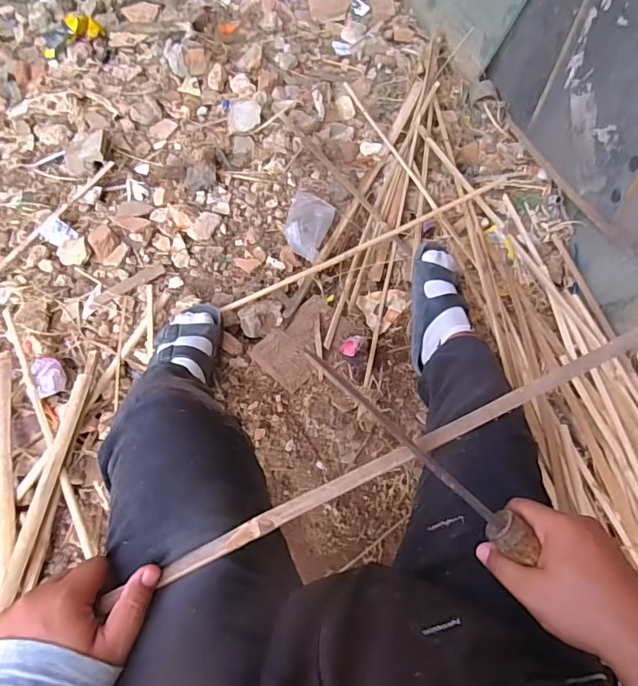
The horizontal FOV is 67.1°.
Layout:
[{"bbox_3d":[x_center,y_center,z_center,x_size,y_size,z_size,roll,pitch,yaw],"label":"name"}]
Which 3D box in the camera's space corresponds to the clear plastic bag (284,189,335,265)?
[{"bbox_3d":[-0.028,-0.295,1.143,0.111,0.059,0.232,9,59,8],"label":"clear plastic bag"}]

